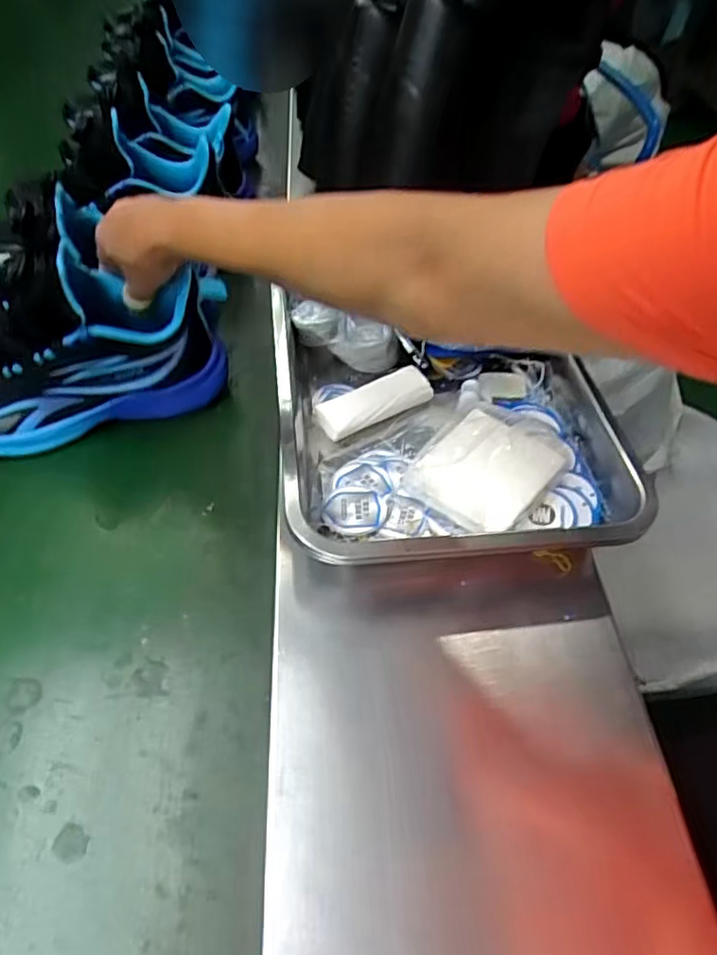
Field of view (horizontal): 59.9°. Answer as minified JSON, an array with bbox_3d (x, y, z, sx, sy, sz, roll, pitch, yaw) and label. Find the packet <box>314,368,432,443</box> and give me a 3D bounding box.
[{"bbox_3d":[0.015,-0.065,0.534,0.105,0.024,0.031,-27,56,-24],"label":"packet"}]

